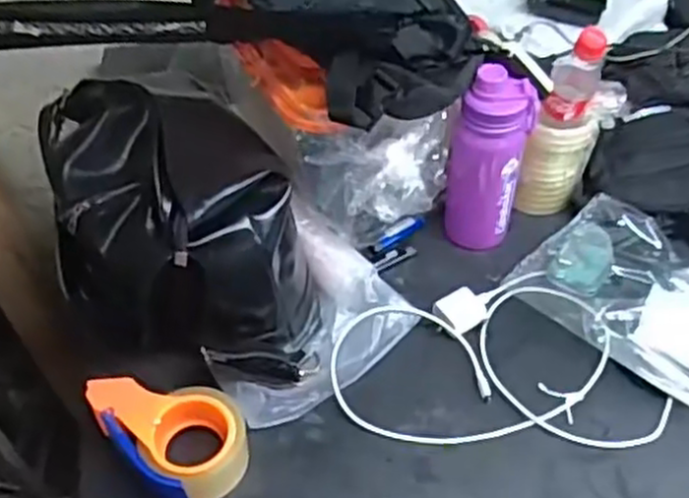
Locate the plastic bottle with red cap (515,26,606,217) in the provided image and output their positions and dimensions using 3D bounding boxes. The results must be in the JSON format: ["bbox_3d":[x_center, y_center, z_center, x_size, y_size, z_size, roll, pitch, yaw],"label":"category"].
[{"bbox_3d":[0.246,-0.143,0.836,0.071,0.220,0.071,27,55,25],"label":"plastic bottle with red cap"}]

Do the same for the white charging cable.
[{"bbox_3d":[0.150,0.130,0.763,0.302,0.029,0.220,-16,49,-11],"label":"white charging cable"}]

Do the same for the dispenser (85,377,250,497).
[{"bbox_3d":[-0.165,0.174,0.711,0.106,0.061,0.144,-36,55,-26],"label":"dispenser"}]

